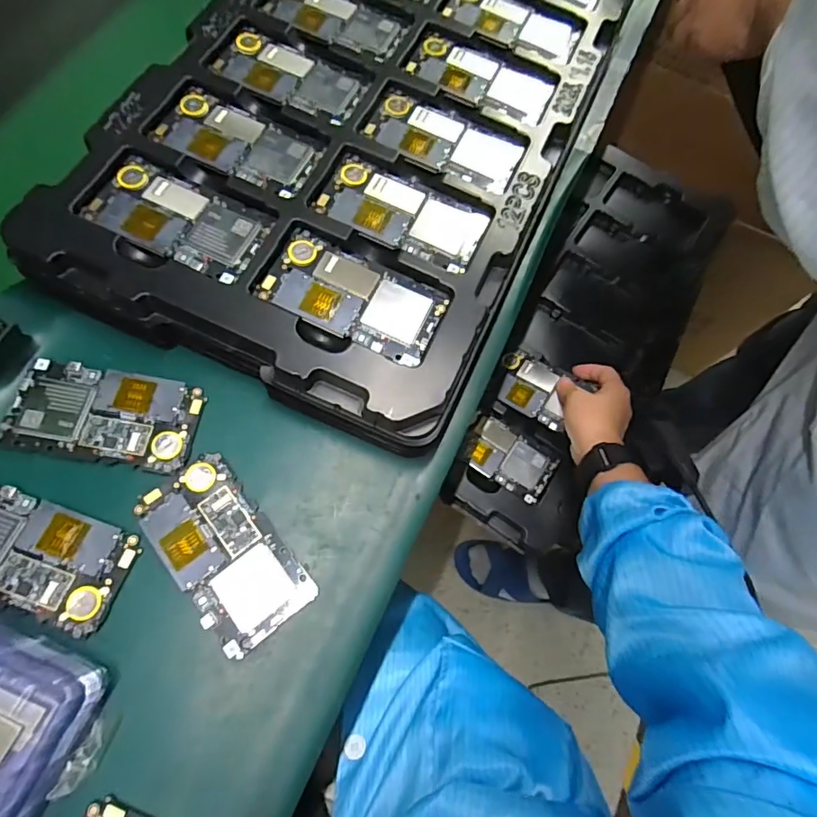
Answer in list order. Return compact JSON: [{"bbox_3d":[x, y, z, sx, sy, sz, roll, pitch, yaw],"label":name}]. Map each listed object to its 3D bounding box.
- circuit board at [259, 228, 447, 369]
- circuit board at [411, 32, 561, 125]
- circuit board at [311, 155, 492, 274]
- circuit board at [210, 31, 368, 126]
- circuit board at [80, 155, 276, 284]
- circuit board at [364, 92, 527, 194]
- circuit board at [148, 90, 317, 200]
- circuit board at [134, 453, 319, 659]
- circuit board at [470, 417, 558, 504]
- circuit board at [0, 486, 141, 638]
[{"bbox_3d":[-0.039,-0.079,0.361,0.124,0.010,0.063,24,71,6],"label":"circuit board"},{"bbox_3d":[0.064,-0.287,0.438,0.123,0.005,0.060,25,71,6],"label":"circuit board"},{"bbox_3d":[-0.004,-0.150,0.387,0.125,0.009,0.064,22,70,5],"label":"circuit board"},{"bbox_3d":[-0.097,-0.278,0.419,0.120,0.007,0.057,21,70,5],"label":"circuit board"},{"bbox_3d":[-0.167,-0.139,0.367,0.124,0.010,0.065,23,70,6],"label":"circuit board"},{"bbox_3d":[0.029,-0.217,0.414,0.126,0.004,0.065,21,67,0],"label":"circuit board"},{"bbox_3d":[-0.134,-0.209,0.393,0.121,0.008,0.059,22,70,5],"label":"circuit board"},{"bbox_3d":[-0.122,0.093,0.334,0.066,0.007,0.122,-38,76,-15],"label":"circuit board"},{"bbox_3d":[0.114,0.057,0.561,0.093,0.005,0.063,31,71,9],"label":"circuit board"},{"bbox_3d":[-0.244,0.093,0.324,0.123,0.014,0.064,20,70,5],"label":"circuit board"}]

